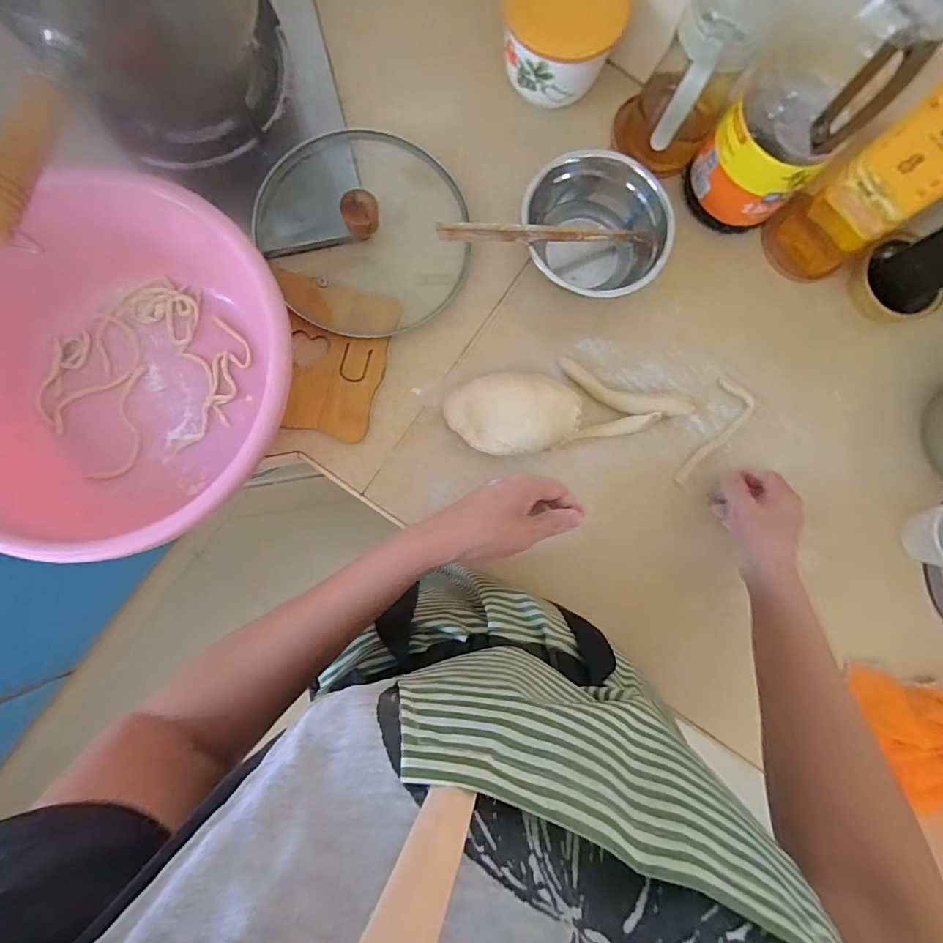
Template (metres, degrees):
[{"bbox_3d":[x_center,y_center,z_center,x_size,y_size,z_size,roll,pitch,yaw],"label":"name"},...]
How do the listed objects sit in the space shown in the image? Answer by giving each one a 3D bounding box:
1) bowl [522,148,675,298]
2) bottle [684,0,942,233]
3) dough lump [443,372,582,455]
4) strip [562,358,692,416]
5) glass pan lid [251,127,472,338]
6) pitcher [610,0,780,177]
[{"bbox_3d":[0.127,-0.245,0.492,0.149,0.086,0.119,15,84,-3],"label":"bowl"},{"bbox_3d":[0.312,-0.348,0.421,0.107,0.281,0.111,33,83,-1],"label":"bottle"},{"bbox_3d":[0.042,-0.056,0.481,0.137,0.054,0.080,8,84,-4],"label":"dough lump"},{"bbox_3d":[0.168,-0.084,0.513,0.150,0.011,0.036,19,84,-3],"label":"strip"},{"bbox_3d":[-0.111,-0.259,0.478,0.205,0.069,0.222,0,85,-4],"label":"glass pan lid"},{"bbox_3d":[0.214,-0.387,0.479,0.100,0.158,0.111,32,83,-1],"label":"pitcher"}]

